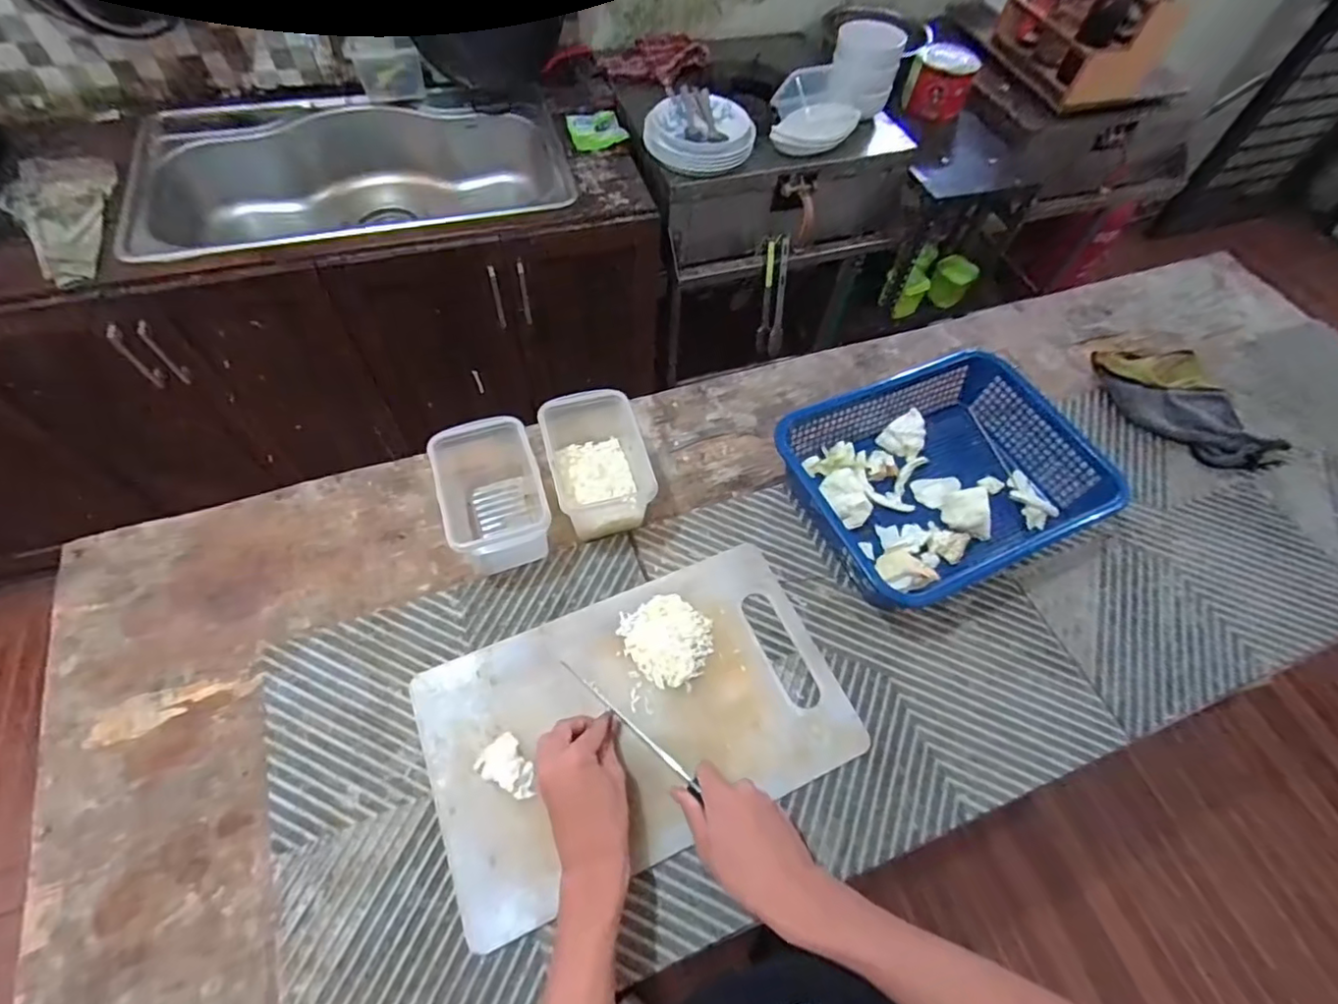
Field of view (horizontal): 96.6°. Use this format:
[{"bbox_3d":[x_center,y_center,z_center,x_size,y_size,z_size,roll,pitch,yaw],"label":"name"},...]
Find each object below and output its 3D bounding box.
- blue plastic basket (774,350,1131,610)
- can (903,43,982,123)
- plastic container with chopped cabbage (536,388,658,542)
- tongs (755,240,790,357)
[{"bbox_3d":[0.305,-0.029,0.701,0.316,0.092,0.246,-21,62,-14],"label":"blue plastic basket"},{"bbox_3d":[0.612,-0.959,1.345,0.125,0.114,0.123,13,59,5],"label":"can"},{"bbox_3d":[-0.082,-0.037,0.691,0.101,0.094,0.169,-15,61,-10],"label":"plastic container with chopped cabbage"},{"bbox_3d":[0.243,-0.469,1.380,0.059,0.255,0.029,-1,34,-3],"label":"tongs"}]

